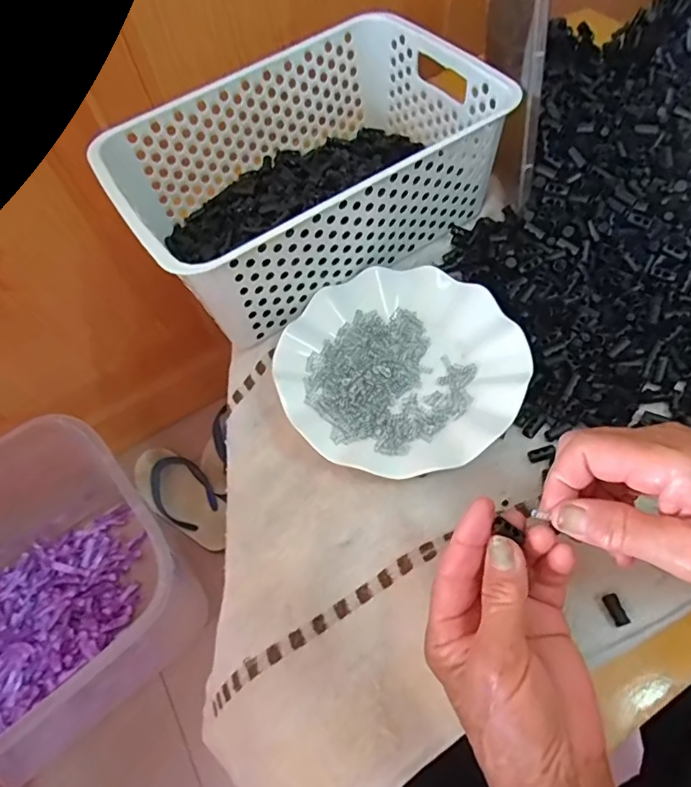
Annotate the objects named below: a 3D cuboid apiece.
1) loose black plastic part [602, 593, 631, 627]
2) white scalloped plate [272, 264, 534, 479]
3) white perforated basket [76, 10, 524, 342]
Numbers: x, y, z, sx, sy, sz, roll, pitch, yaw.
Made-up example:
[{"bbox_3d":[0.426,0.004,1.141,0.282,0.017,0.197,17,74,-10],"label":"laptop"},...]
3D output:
[{"bbox_3d":[0.163,0.130,0.316,0.009,0.007,0.018,-16,58,-5],"label":"loose black plastic part"},{"bbox_3d":[0.041,-0.022,0.412,0.179,0.026,0.180,-2,58,3],"label":"white scalloped plate"},{"bbox_3d":[-0.037,-0.196,0.459,0.305,0.097,0.204,-29,60,-13],"label":"white perforated basket"}]

